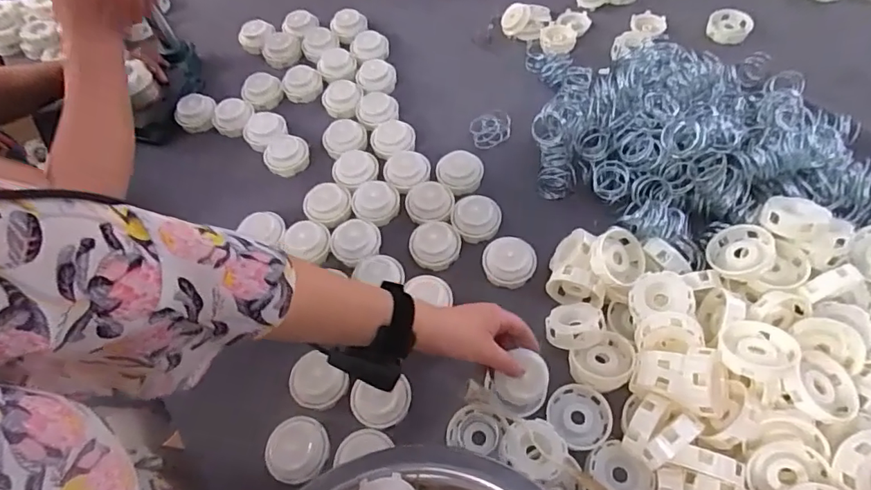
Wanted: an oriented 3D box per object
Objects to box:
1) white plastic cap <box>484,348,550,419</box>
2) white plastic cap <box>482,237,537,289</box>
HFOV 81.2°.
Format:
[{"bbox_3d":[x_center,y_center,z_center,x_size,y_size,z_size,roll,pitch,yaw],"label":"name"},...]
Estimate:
[{"bbox_3d":[0.085,0.136,0.502,0.053,0.037,0.064,44,93,4],"label":"white plastic cap"},{"bbox_3d":[0.087,0.019,0.599,0.060,0.029,0.052,15,50,13],"label":"white plastic cap"}]

